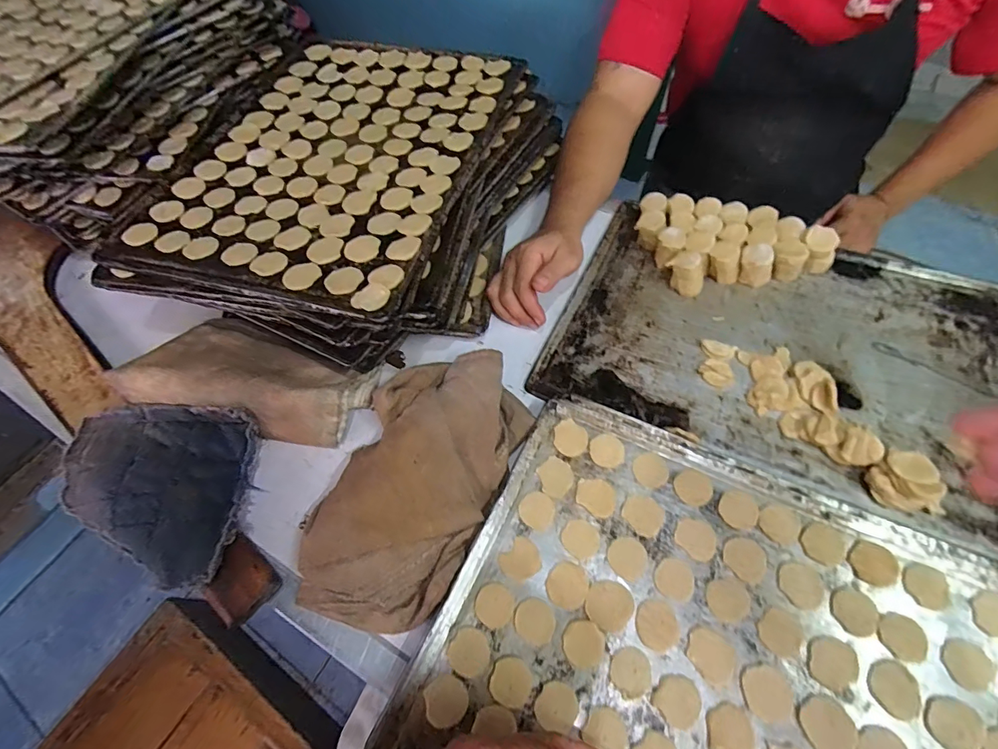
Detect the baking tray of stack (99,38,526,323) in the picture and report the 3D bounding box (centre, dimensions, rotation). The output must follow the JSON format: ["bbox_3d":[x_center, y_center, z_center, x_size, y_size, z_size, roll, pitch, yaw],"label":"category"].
[{"bbox_3d":[-0.187,-0.265,0.511,0.336,0.025,0.447,13,58,12],"label":"baking tray of stack"}]

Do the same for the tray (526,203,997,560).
[{"bbox_3d":[0.298,-0.042,0.463,0.452,0.045,0.317,21,63,15],"label":"tray"}]

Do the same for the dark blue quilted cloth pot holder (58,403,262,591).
[{"bbox_3d":[-0.325,0.106,0.408,0.185,0.030,0.157,-1,59,3],"label":"dark blue quilted cloth pot holder"}]

